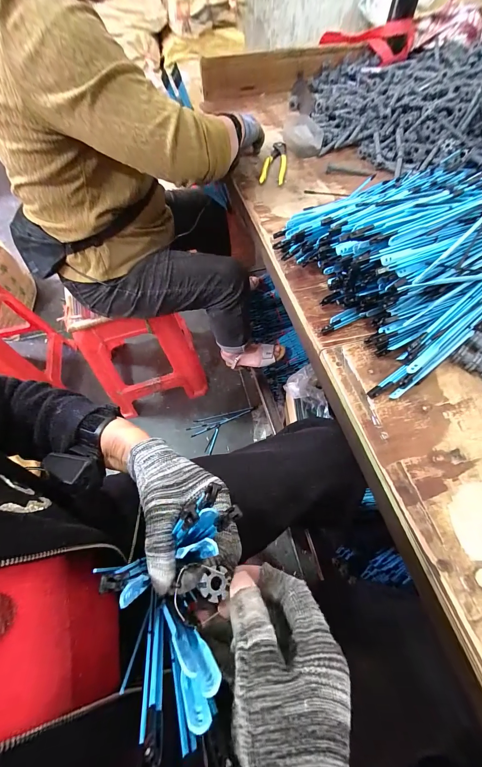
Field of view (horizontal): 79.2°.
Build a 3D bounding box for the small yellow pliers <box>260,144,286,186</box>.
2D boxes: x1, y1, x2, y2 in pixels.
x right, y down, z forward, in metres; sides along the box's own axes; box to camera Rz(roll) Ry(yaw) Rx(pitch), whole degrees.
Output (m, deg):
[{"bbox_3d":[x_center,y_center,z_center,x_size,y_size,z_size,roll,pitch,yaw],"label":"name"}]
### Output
[{"bbox_3d":[0.076,-0.484,0.636,0.046,0.018,0.158,9,61,8],"label":"small yellow pliers"}]

